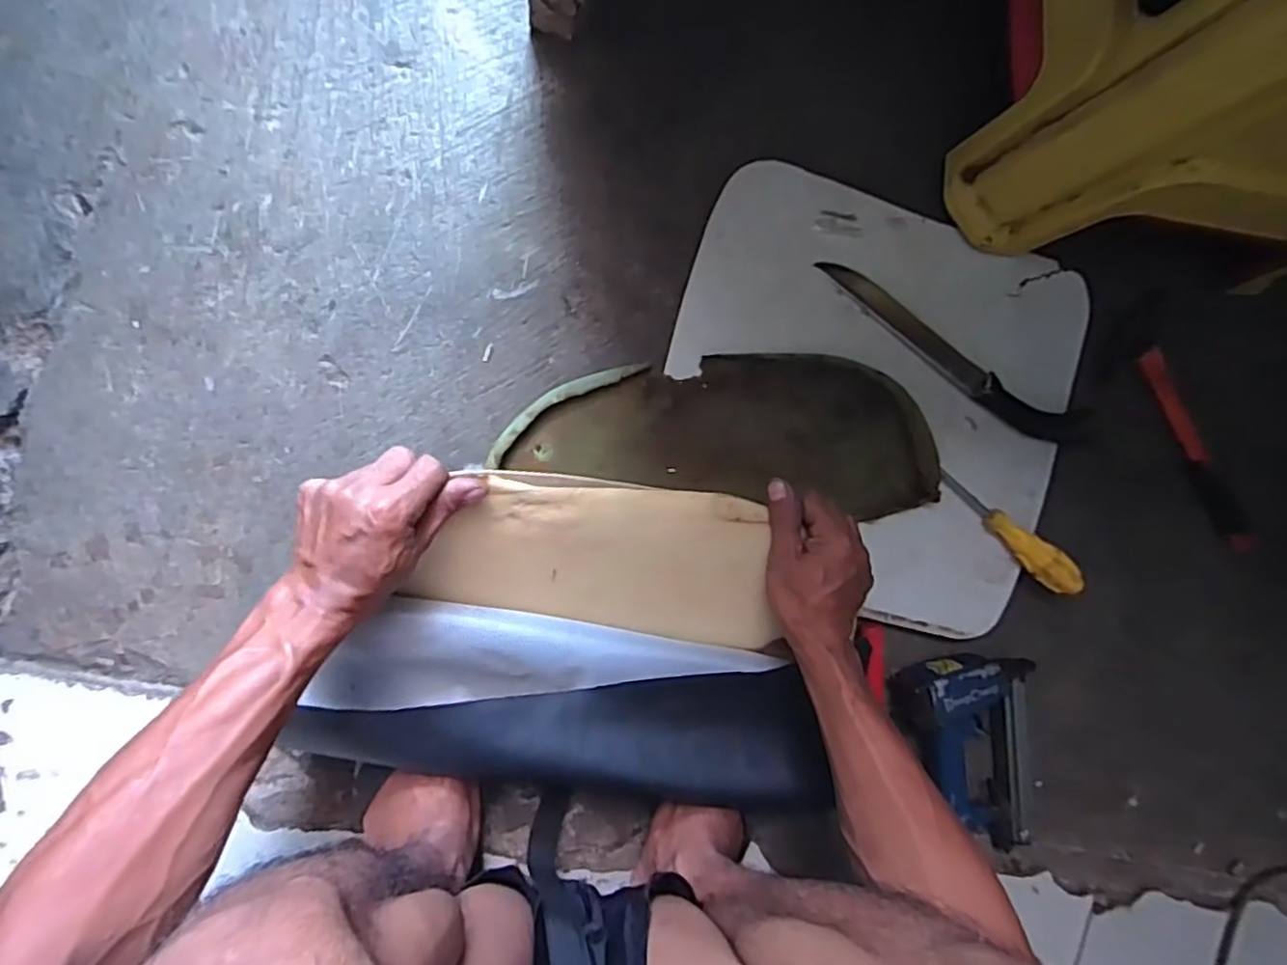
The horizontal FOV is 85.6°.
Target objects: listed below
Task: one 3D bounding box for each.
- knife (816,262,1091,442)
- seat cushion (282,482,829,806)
[{"bbox_3d":[0.287,-0.114,0.641,0.295,0.015,0.047,27,89,-12],"label":"knife"},{"bbox_3d":[-0.032,0.126,0.555,0.416,0.062,0.260,6,92,-10],"label":"seat cushion"}]

